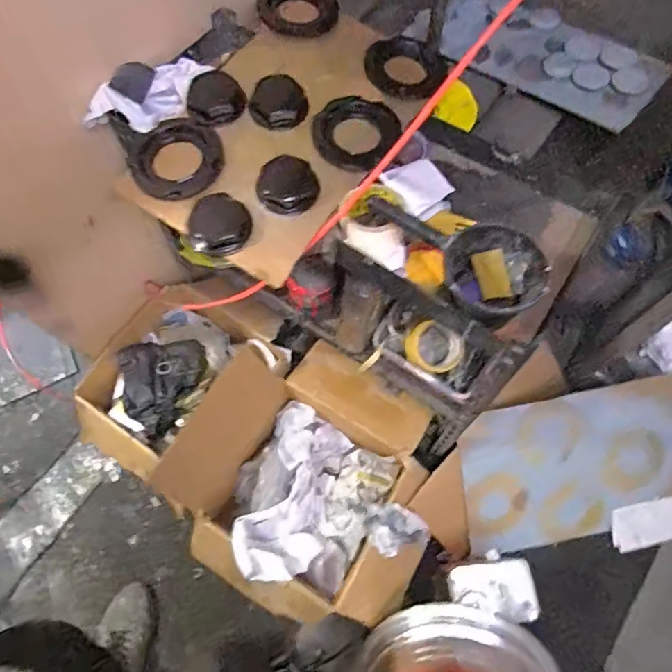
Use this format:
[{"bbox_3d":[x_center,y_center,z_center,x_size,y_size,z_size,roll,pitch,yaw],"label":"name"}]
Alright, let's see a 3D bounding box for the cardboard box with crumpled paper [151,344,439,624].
[{"bbox_3d":[-0.068,0.336,1.163,0.554,0.221,0.530,32,72,13],"label":"cardboard box with crumpled paper"}]

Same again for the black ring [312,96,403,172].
[{"bbox_3d":[0.033,-0.325,0.801,0.125,0.017,0.136,-1,68,1],"label":"black ring"}]

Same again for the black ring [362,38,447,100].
[{"bbox_3d":[0.112,-0.452,0.852,0.133,0.021,0.133,-1,68,1],"label":"black ring"}]

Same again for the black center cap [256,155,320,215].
[{"bbox_3d":[-0.072,-0.225,0.743,0.090,0.040,0.085,-10,68,-3],"label":"black center cap"}]

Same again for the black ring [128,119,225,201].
[{"bbox_3d":[-0.240,-0.268,0.761,0.130,0.028,0.141,-1,68,1],"label":"black ring"}]

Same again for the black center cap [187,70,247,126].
[{"bbox_3d":[-0.192,-0.379,0.804,0.090,0.031,0.080,-24,69,-8],"label":"black center cap"}]

